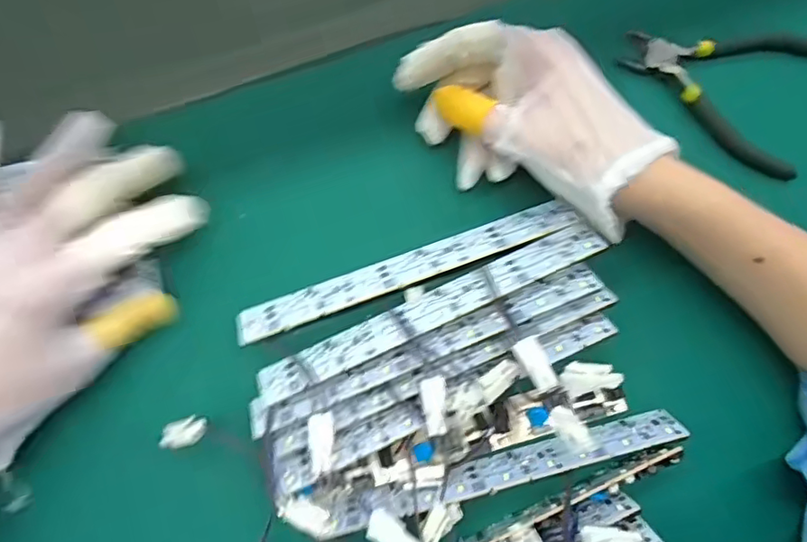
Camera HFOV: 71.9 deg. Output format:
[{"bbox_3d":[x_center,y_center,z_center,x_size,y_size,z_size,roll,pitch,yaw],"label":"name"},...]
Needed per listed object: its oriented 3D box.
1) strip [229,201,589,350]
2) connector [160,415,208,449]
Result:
[{"bbox_3d":[0.003,-0.002,0.303,0.187,0.005,0.025,-20,43,-6],"label":"strip"},{"bbox_3d":[-0.109,0.080,0.275,0.024,0.005,0.013,-21,77,-6],"label":"connector"}]

